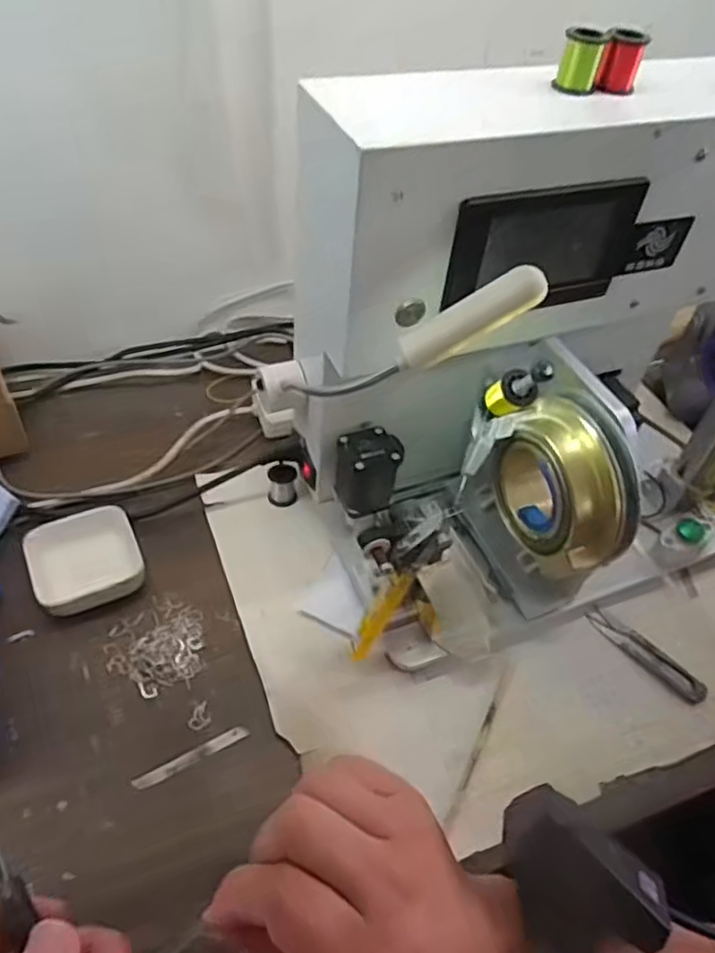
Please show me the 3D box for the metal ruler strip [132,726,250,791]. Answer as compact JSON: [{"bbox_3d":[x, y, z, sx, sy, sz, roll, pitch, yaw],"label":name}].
[{"bbox_3d":[-0.116,0.196,0.463,0.080,0.004,0.010,-21,54,-21],"label":"metal ruler strip"}]

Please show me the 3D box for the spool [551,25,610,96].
[{"bbox_3d":[0.139,-0.259,0.411,0.025,0.035,0.022,20,49,12],"label":"spool"}]

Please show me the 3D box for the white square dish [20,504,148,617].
[{"bbox_3d":[-0.220,0.070,0.539,0.081,0.033,0.078,-20,54,-20],"label":"white square dish"}]

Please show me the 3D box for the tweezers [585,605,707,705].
[{"bbox_3d":[0.234,0.143,0.538,0.020,0.006,0.101,-33,59,-28],"label":"tweezers"}]

